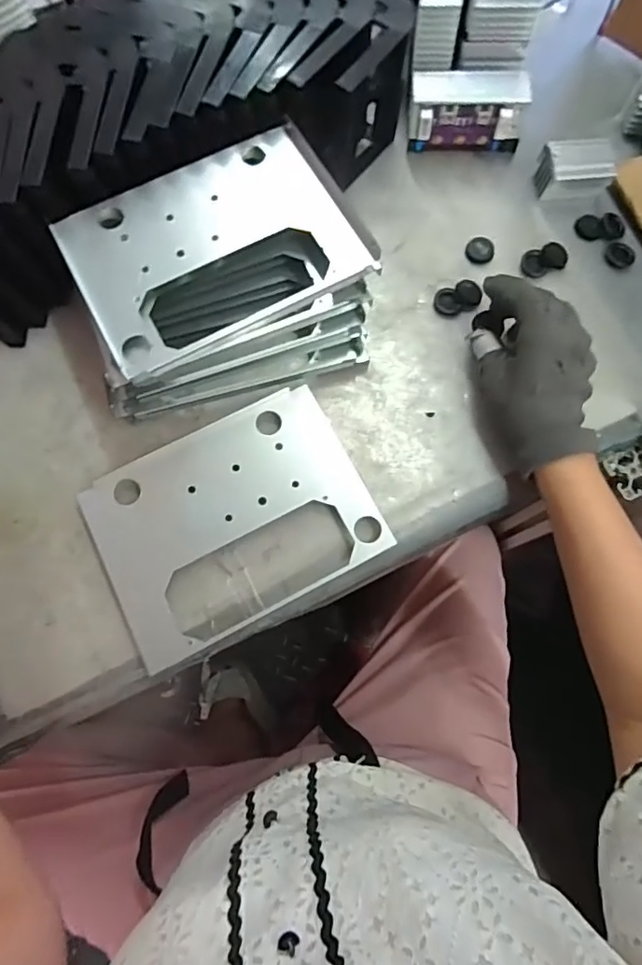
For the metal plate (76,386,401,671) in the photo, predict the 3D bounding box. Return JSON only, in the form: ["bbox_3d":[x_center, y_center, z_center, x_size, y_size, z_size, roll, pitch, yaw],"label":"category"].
[{"bbox_3d":[-0.066,0.027,0.409,0.196,0.006,0.149,-27,76,-8],"label":"metal plate"}]

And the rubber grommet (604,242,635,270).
[{"bbox_3d":[0.271,-0.206,0.490,0.025,0.006,0.025,18,75,4],"label":"rubber grommet"}]

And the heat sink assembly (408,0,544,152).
[{"bbox_3d":[0.133,-0.376,0.475,0.108,0.111,0.117,4,74,1],"label":"heat sink assembly"}]

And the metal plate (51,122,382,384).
[{"bbox_3d":[-0.078,-0.177,0.403,0.205,0.020,0.146,-28,79,-6],"label":"metal plate"}]

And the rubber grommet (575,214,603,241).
[{"bbox_3d":[0.246,-0.234,0.497,0.023,0.006,0.025,0,74,-1],"label":"rubber grommet"}]

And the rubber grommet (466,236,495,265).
[{"bbox_3d":[0.143,-0.209,0.487,0.025,0.009,0.023,0,74,-1],"label":"rubber grommet"}]

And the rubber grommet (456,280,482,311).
[{"bbox_3d":[0.128,-0.164,0.471,0.019,0.008,0.025,-26,76,-8],"label":"rubber grommet"}]

